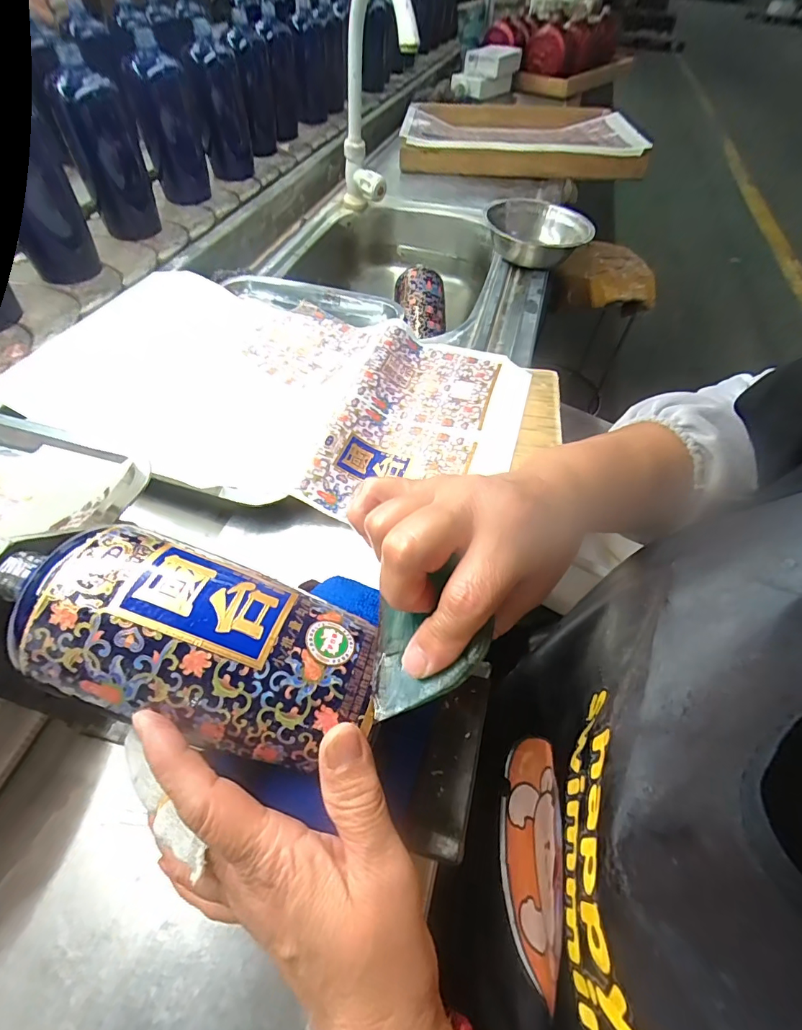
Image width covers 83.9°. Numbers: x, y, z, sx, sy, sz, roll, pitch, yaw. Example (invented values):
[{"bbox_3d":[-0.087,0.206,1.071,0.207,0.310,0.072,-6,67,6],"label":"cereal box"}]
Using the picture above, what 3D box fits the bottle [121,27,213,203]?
[{"bbox_3d":[-0.361,-0.624,0.709,0.079,0.172,0.090,-10,55,-9],"label":"bottle"}]

